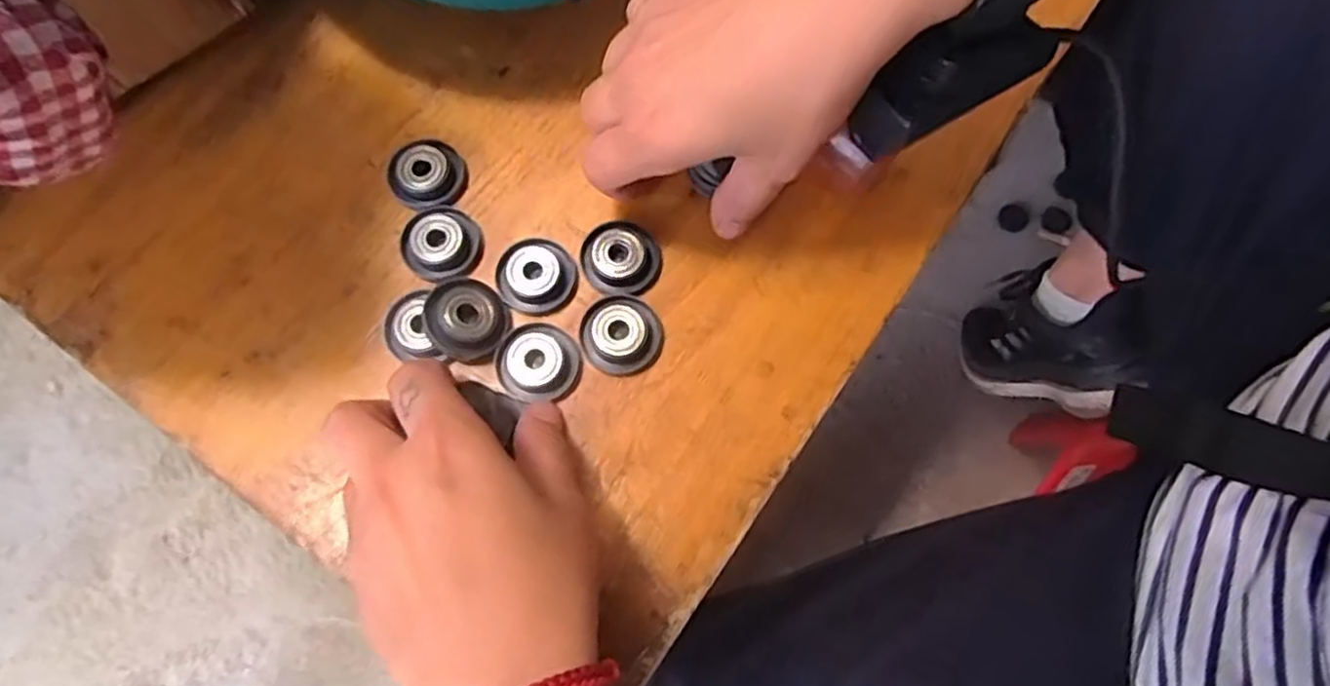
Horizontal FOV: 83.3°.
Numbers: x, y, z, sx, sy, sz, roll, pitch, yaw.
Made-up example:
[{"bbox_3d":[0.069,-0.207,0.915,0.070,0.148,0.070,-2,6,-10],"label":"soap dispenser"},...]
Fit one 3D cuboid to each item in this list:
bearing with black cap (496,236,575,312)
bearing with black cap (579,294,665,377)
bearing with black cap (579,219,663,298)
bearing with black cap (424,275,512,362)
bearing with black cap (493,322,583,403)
[{"bbox_3d":[-0.054,-0.029,0.312,0.031,0.007,0.031,18,74,5],"label":"bearing with black cap"},{"bbox_3d":[-0.018,-0.004,0.305,0.033,0.009,0.032,4,73,1],"label":"bearing with black cap"},{"bbox_3d":[-0.019,-0.036,0.316,0.033,0.009,0.031,4,73,1],"label":"bearing with black cap"},{"bbox_3d":[-0.080,-0.010,0.301,0.032,0.013,0.032,0,73,0],"label":"bearing with black cap"},{"bbox_3d":[-0.051,0.008,0.301,0.034,0.008,0.032,0,73,0],"label":"bearing with black cap"}]

